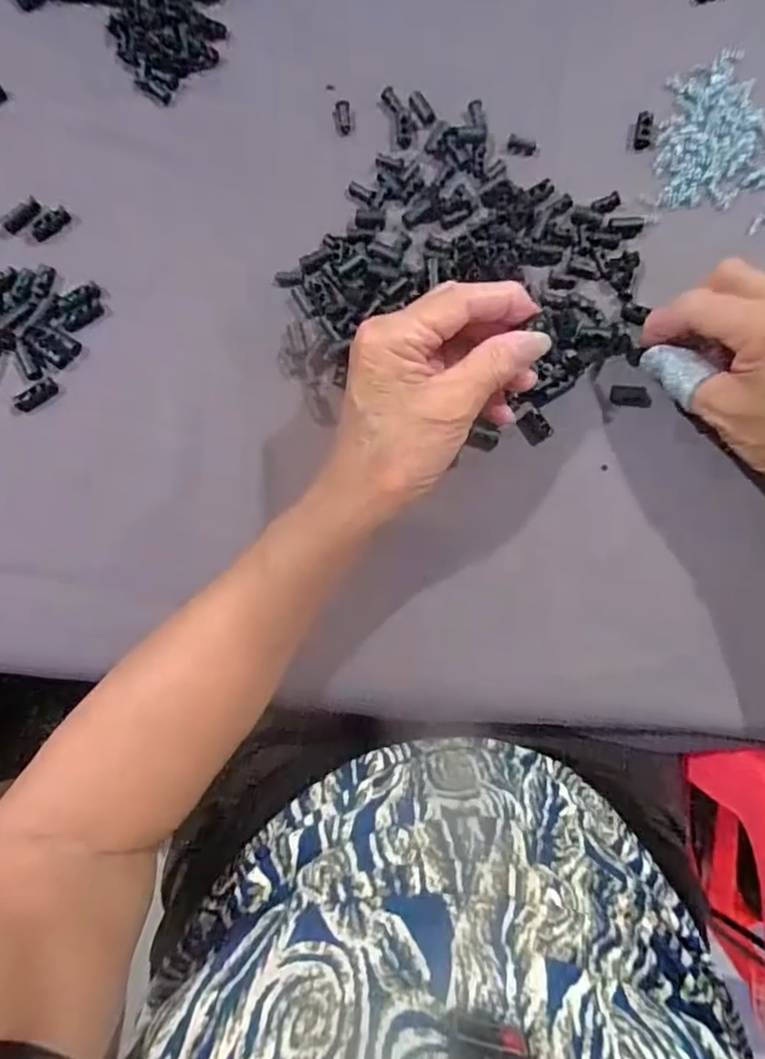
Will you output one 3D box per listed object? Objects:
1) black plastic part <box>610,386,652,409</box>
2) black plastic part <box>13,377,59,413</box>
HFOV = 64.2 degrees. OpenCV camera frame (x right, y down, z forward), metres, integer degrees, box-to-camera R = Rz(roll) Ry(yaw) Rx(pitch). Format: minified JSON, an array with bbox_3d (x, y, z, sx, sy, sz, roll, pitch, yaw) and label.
[{"bbox_3d":[0.141,-0.076,0.346,0.022,0.007,0.011,7,84,2],"label":"black plastic part"},{"bbox_3d":[-0.198,-0.077,0.349,0.024,0.006,0.010,-41,85,-16],"label":"black plastic part"}]

